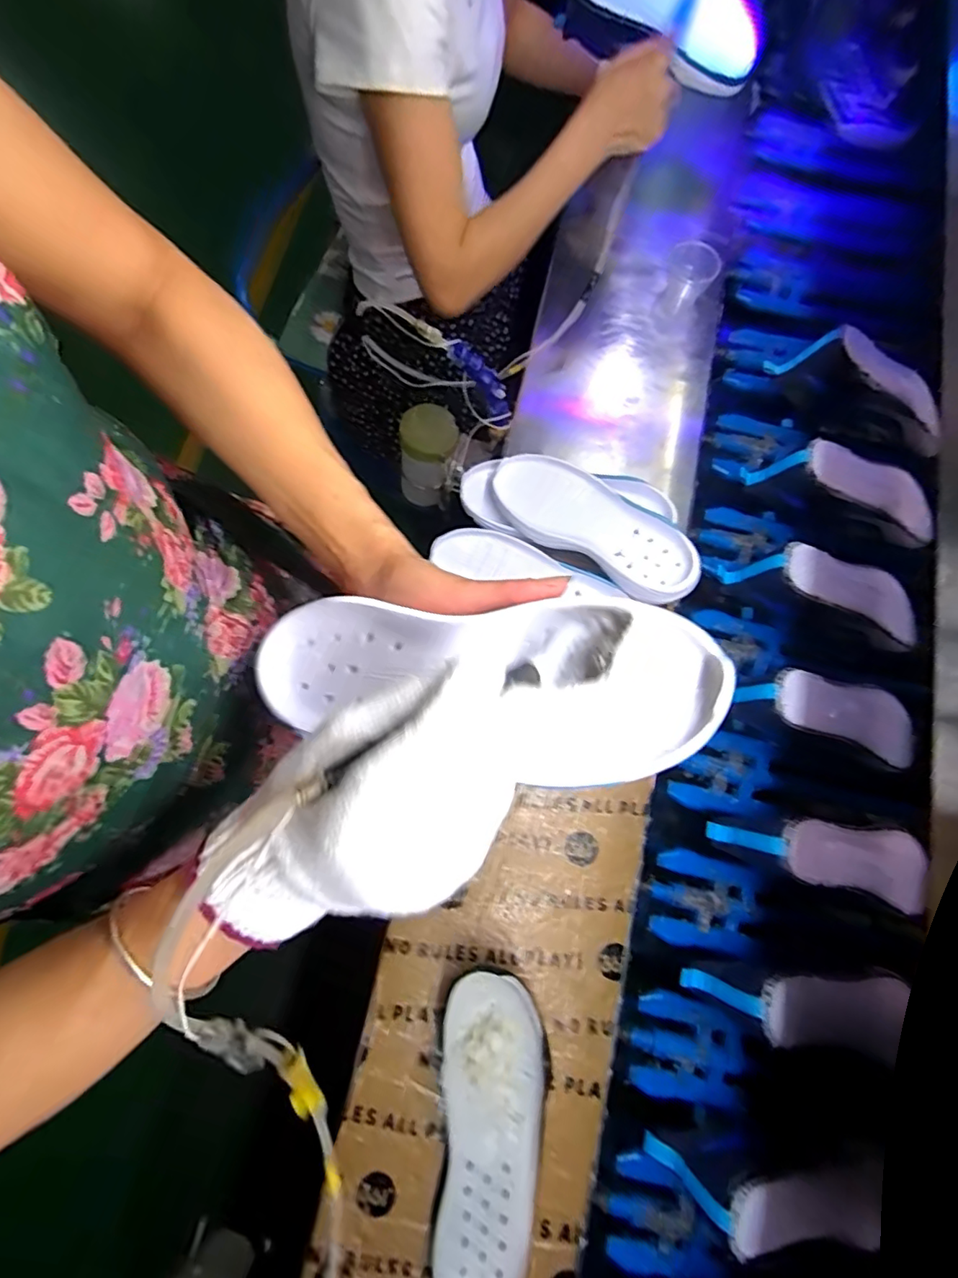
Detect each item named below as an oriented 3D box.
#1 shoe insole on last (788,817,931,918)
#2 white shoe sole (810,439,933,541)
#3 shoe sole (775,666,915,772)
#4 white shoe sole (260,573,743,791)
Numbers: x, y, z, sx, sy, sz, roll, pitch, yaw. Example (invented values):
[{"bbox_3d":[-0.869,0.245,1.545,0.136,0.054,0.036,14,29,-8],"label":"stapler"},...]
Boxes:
[{"bbox_3d":[0.375,0.220,0.546,0.185,0.009,0.070,17,79,-14],"label":"shoe insole on last"},{"bbox_3d":[0.469,-0.186,0.658,0.194,0.014,0.064,20,79,-15],"label":"white shoe sole"},{"bbox_3d":[0.389,0.078,0.583,0.193,0.007,0.070,18,79,-16],"label":"shoe sole"},{"bbox_3d":[-0.013,0.014,0.277,0.248,0.044,0.091,6,78,21],"label":"white shoe sole"}]

